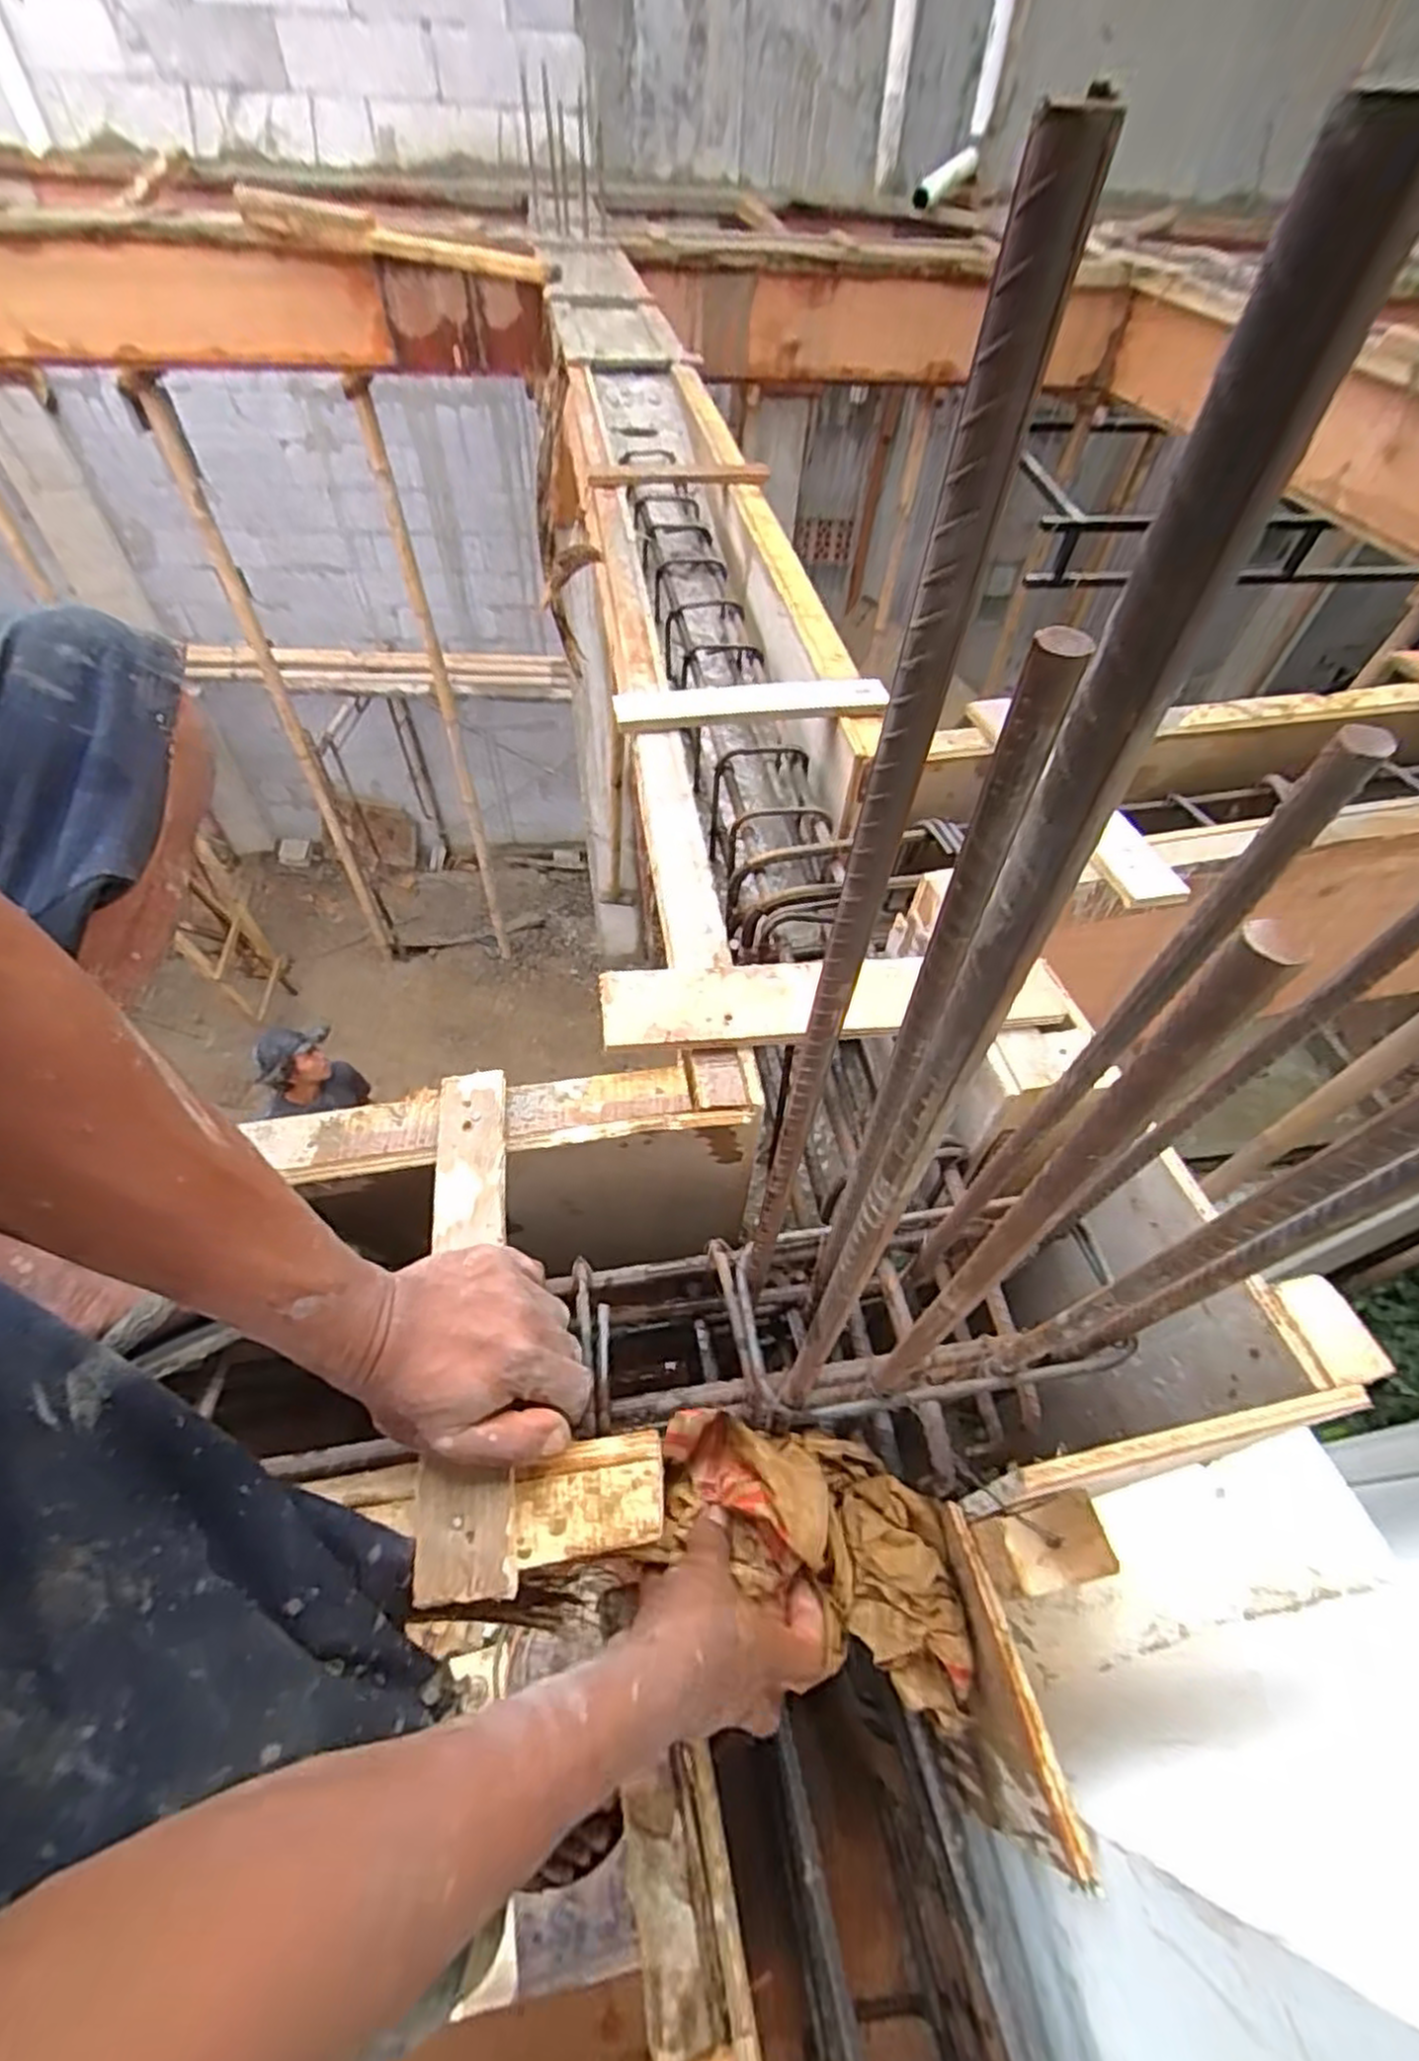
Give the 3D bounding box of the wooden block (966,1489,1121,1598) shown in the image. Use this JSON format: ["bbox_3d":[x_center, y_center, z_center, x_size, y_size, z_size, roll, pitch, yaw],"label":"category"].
[{"bbox_3d":[0.191,0.296,0.429,0.059,0.051,0.039,-10,54,-10],"label":"wooden block"}]

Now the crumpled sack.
[{"bbox_3d":[0.068,0.308,0.465,0.224,0.073,0.108,29,57,6],"label":"crumpled sack"}]

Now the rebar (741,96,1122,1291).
[{"bbox_3d":[0.043,-0.003,0.282,0.013,0.434,0.021,18,55,10],"label":"rebar"}]

